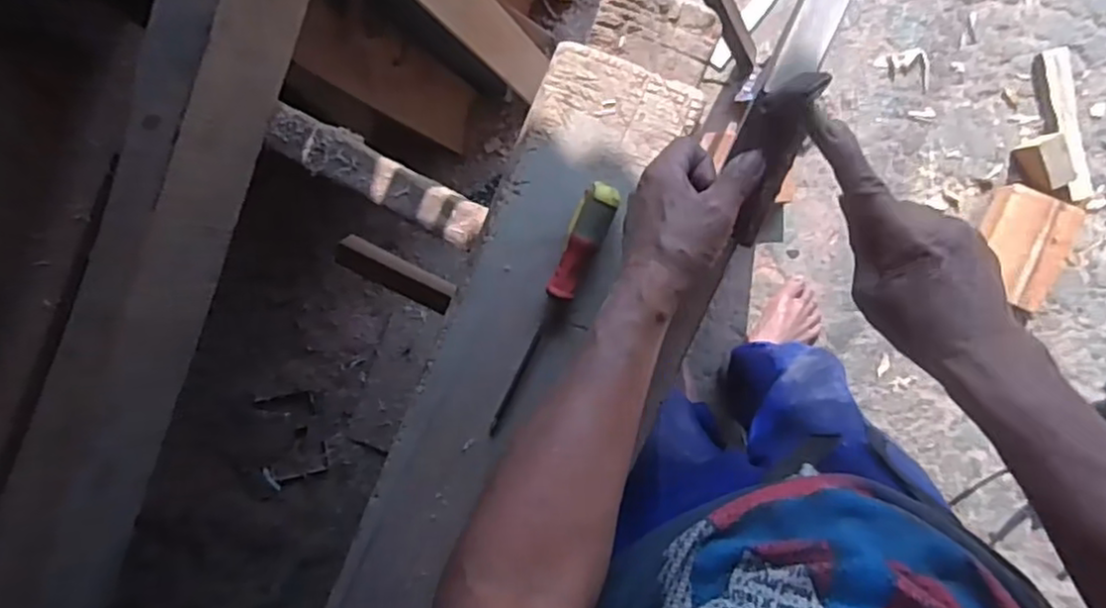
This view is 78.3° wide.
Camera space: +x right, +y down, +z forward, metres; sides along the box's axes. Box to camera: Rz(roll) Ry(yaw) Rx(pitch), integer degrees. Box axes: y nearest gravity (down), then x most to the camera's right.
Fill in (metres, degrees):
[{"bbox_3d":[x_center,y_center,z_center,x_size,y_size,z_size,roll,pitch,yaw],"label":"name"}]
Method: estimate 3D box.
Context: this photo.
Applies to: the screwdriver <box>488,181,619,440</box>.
[{"bbox_3d":[-0.002,0.006,0.596,0.028,0.028,0.234,26,101,6],"label":"screwdriver"}]

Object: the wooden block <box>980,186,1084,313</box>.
[{"bbox_3d":[0.827,-0.098,1.204,0.134,0.071,0.191,24,92,6],"label":"wooden block"}]

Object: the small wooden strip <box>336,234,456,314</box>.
[{"bbox_3d":[-0.193,-0.037,0.825,0.151,0.024,0.039,26,93,6],"label":"small wooden strip"}]

